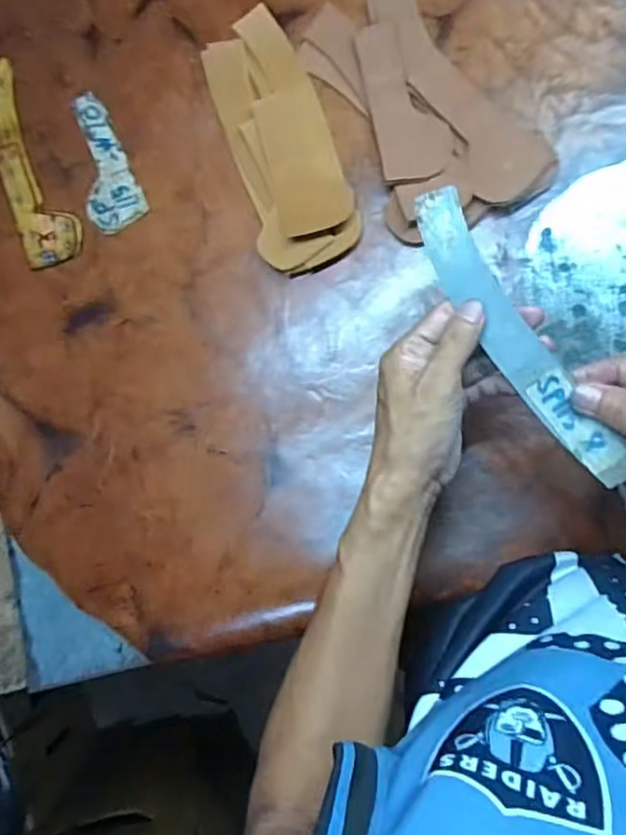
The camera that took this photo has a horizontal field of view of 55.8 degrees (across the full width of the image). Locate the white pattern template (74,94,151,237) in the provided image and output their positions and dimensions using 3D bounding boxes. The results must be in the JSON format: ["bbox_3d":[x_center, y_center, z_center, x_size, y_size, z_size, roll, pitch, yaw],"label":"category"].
[{"bbox_3d":[-0.192,-0.228,0.534,0.051,0.008,0.124,-24,85,8],"label":"white pattern template"}]

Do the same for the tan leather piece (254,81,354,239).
[{"bbox_3d":[-0.009,-0.215,0.492,0.058,0.006,0.125,-18,86,9],"label":"tan leather piece"}]

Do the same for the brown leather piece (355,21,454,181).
[{"bbox_3d":[0.073,-0.256,0.477,0.056,0.004,0.132,-12,85,8],"label":"brown leather piece"}]

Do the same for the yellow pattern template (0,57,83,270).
[{"bbox_3d":[-0.265,-0.236,0.549,0.054,0.005,0.200,-20,86,4],"label":"yellow pattern template"}]

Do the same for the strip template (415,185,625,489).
[{"bbox_3d":[0.124,-0.049,0.363,0.034,0.015,0.205,-33,84,7],"label":"strip template"}]

